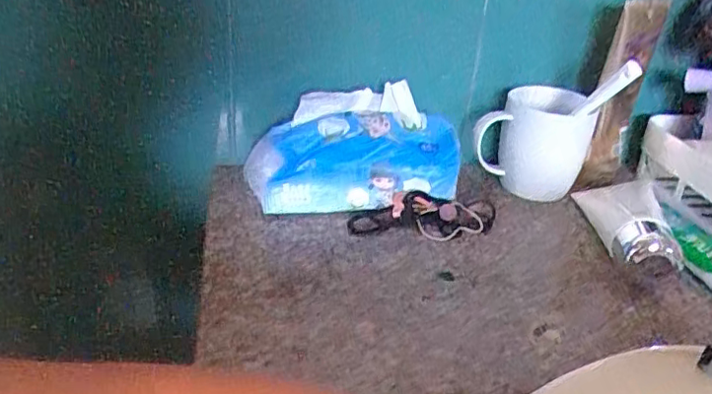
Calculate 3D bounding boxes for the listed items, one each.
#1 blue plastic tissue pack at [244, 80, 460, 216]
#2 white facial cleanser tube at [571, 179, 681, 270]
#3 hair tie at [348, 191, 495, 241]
[{"bbox_3d":[0.000,-0.040,0.569,0.196,0.104,0.066,-4,30,-13],"label":"blue plastic tissue pack"},{"bbox_3d":[0.241,0.020,0.533,0.054,0.046,0.138,5,29,3],"label":"white facial cleanser tube"},{"bbox_3d":[0.061,0.017,0.555,0.130,0.022,0.049,3,29,-1],"label":"hair tie"}]

